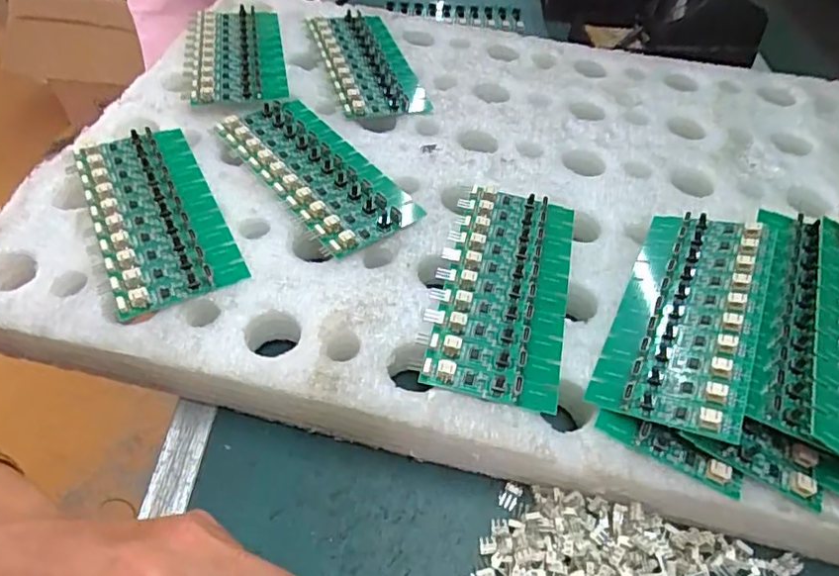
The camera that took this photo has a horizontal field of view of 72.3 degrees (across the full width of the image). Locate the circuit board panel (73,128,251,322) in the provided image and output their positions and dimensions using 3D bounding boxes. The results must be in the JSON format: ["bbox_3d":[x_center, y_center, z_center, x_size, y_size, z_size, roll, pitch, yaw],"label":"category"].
[{"bbox_3d":[-0.146,-0.045,0.313,0.061,0.007,0.134,-21,55,-20],"label":"circuit board panel"}]

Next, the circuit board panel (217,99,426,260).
[{"bbox_3d":[-0.064,-0.074,0.344,0.062,0.007,0.135,-33,59,-27],"label":"circuit board panel"}]

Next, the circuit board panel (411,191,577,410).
[{"bbox_3d":[0.044,-0.003,0.299,0.067,0.009,0.136,13,50,7],"label":"circuit board panel"}]

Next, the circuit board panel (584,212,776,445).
[{"bbox_3d":[0.133,0.009,0.284,0.061,0.007,0.137,11,49,30],"label":"circuit board panel"}]

